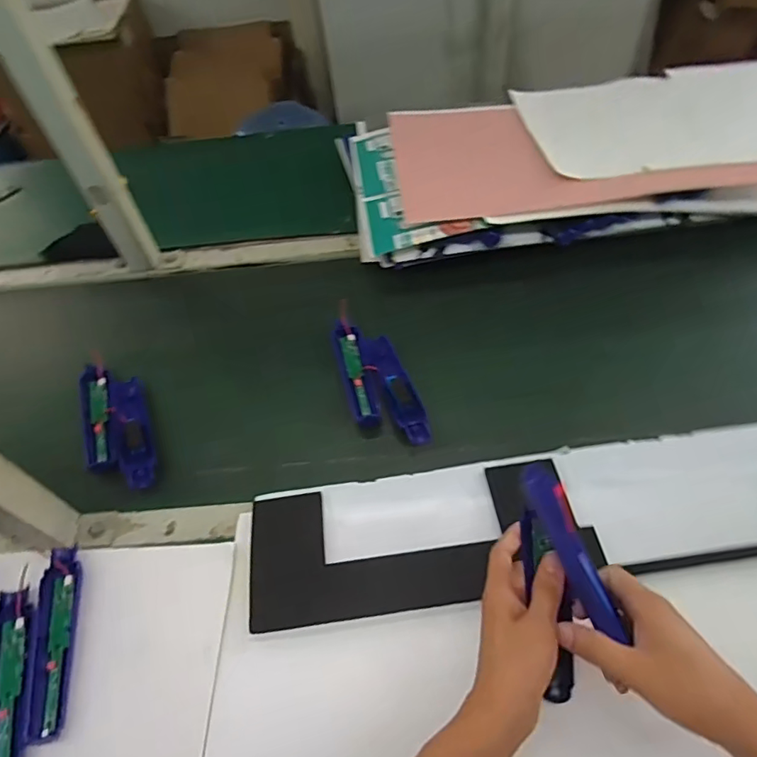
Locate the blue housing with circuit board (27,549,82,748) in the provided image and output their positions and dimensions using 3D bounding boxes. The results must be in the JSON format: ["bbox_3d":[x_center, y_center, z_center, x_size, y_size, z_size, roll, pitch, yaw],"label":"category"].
[{"bbox_3d":[-0.304,0.242,0.490,0.038,0.015,0.164,-14,53,-4],"label":"blue housing with circuit board"}]

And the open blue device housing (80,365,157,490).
[{"bbox_3d":[-0.327,0.058,0.654,0.077,0.028,0.191,-22,54,-9],"label":"open blue device housing"}]

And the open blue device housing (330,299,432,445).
[{"bbox_3d":[-0.006,-0.008,0.667,0.080,0.031,0.225,-18,53,-6],"label":"open blue device housing"}]

